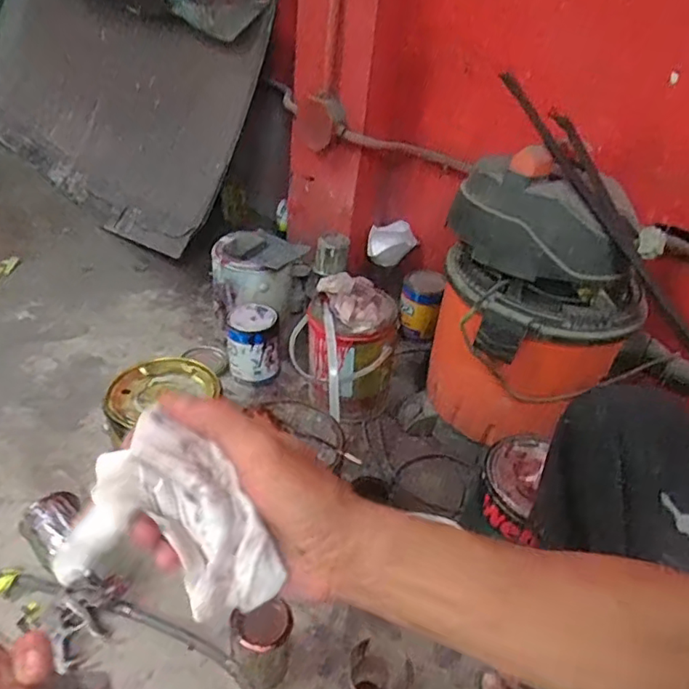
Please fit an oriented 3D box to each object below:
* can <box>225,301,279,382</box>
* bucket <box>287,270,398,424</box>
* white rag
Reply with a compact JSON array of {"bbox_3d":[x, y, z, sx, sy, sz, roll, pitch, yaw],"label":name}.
[{"bbox_3d":[-0.186,0.004,1.185,0.103,0.141,0.109,-1,38,-9],"label":"can"},{"bbox_3d":[0.001,0.008,1.076,0.189,0.228,0.167,2,37,-8],"label":"bucket"},{"bbox_3d":[-0.087,0.098,0.303,0.100,0.074,0.074,21,40,19],"label":"white rag"}]

